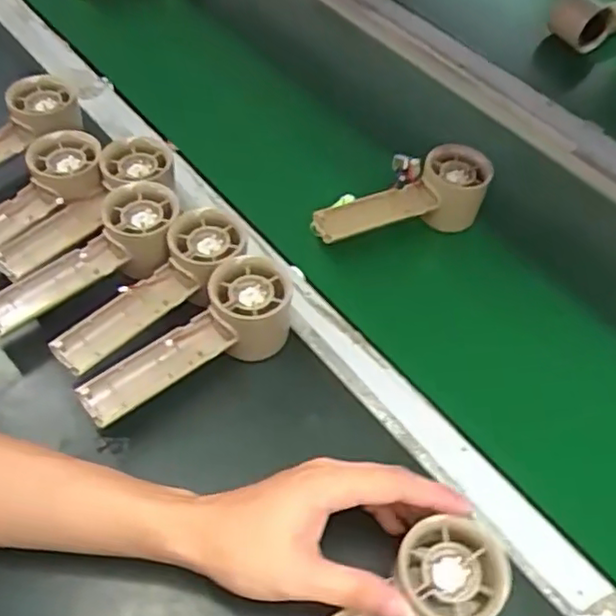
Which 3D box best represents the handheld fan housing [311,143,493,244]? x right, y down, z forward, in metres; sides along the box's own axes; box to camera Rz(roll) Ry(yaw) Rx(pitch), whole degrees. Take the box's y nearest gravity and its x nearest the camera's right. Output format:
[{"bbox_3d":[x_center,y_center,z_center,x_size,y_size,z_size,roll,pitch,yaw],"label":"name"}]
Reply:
[{"bbox_3d":[0.082,-0.087,0.557,0.155,0.055,0.054,-18,53,-16],"label":"handheld fan housing"}]

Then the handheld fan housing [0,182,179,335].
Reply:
[{"bbox_3d":[-0.164,-0.035,0.481,0.156,0.034,0.067,-36,59,-10],"label":"handheld fan housing"}]

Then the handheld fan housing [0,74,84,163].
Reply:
[{"bbox_3d":[-0.263,-0.142,0.555,0.048,0.032,0.158,36,70,25],"label":"handheld fan housing"}]

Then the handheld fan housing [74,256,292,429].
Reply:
[{"bbox_3d":[-0.075,0.031,0.446,0.156,0.059,0.054,-36,60,-27],"label":"handheld fan housing"}]

